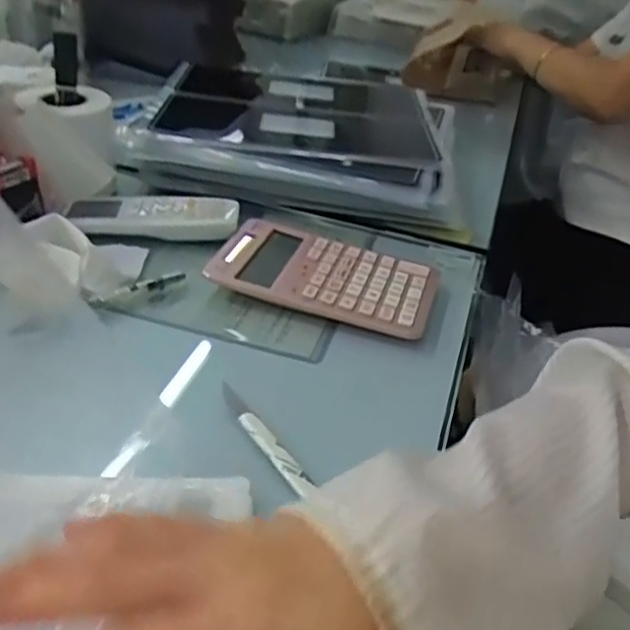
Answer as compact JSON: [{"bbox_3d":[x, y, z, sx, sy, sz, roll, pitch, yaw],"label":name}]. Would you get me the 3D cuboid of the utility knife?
[{"bbox_3d":[-0.033,0.071,0.403,0.011,0.010,0.099,-18,41,-32],"label":"utility knife"}]

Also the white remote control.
[{"bbox_3d":[-0.142,-0.085,0.595,0.143,0.030,0.048,3,34,-6],"label":"white remote control"}]

